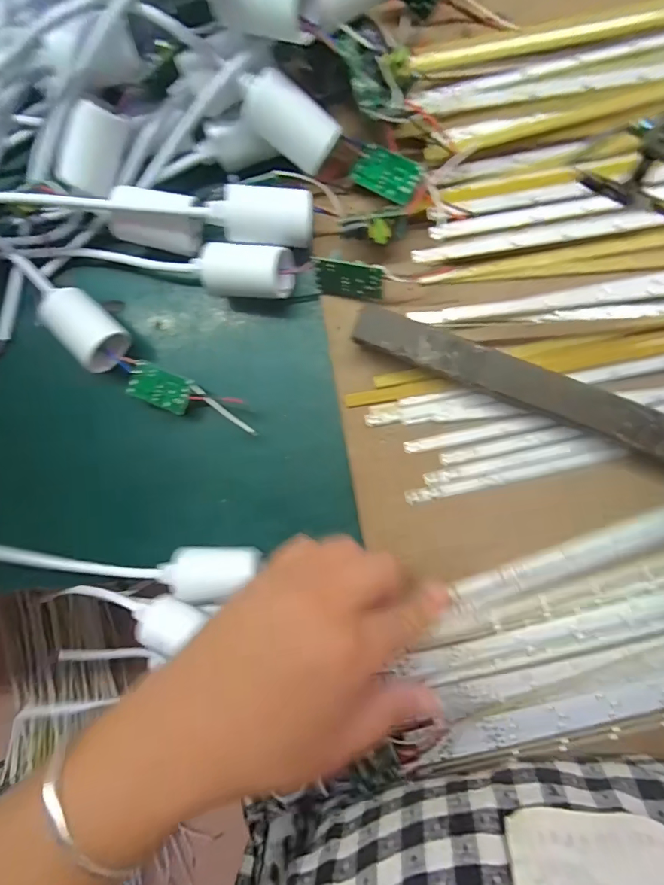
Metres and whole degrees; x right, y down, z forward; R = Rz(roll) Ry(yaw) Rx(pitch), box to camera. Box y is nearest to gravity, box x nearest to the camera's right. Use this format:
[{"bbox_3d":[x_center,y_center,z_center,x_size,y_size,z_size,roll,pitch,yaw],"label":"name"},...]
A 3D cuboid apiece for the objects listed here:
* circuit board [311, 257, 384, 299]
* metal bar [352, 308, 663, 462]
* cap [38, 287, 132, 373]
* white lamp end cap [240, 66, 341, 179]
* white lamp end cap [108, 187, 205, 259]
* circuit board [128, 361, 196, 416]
[{"bbox_3d":[0.009,-0.087,0.240,0.037,0.021,0.004,14,58,13],"label":"circuit board"},{"bbox_3d":[0.103,-0.025,0.220,0.191,0.005,0.020,23,88,7],"label":"metal bar"},{"bbox_3d":[-0.142,-0.065,0.258,0.048,0.021,0.028,43,94,7],"label":"cap"},{"bbox_3d":[-0.023,-0.165,0.229,0.050,0.022,0.027,30,112,-18],"label":"white lamp end cap"},{"bbox_3d":[-0.097,-0.123,0.249,0.042,0.023,0.027,12,90,8],"label":"white lamp end cap"},{"bbox_3d":[-0.098,-0.031,0.256,0.036,0.004,0.020,23,92,8],"label":"circuit board"}]

